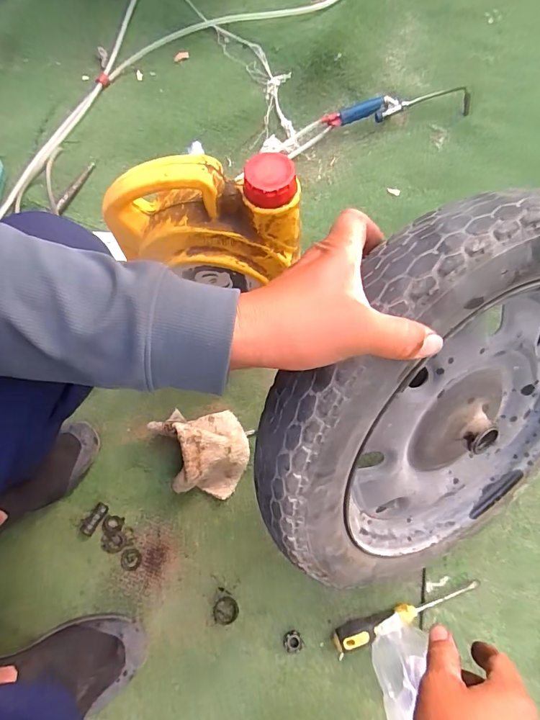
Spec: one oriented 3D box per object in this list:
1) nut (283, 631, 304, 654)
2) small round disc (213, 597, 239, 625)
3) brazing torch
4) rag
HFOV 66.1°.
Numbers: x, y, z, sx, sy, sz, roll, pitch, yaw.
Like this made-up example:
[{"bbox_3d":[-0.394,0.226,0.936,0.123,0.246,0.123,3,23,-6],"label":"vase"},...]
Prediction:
[{"bbox_3d":[0.031,0.374,0.548,0.025,0.004,0.026,-1,72,2],"label":"nut"},{"bbox_3d":[-0.060,0.343,0.567,0.034,0.008,0.033,-1,72,2],"label":"small round disc"},{"bbox_3d":[0.233,-0.468,0.771,0.273,0.033,0.052,-7,72,0],"label":"brazing torch"},{"bbox_3d":[-0.102,0.131,0.592,0.140,0.079,0.124,0,72,2],"label":"rag"}]

